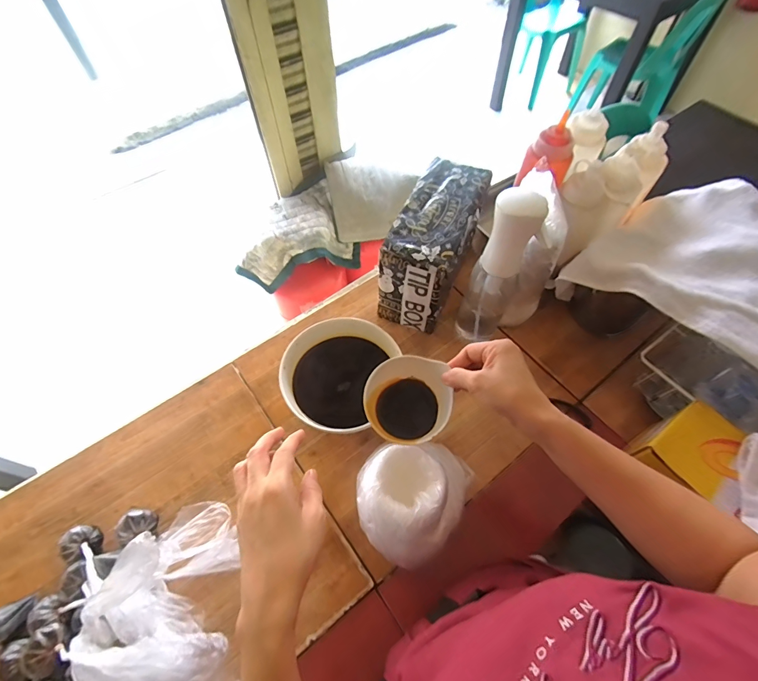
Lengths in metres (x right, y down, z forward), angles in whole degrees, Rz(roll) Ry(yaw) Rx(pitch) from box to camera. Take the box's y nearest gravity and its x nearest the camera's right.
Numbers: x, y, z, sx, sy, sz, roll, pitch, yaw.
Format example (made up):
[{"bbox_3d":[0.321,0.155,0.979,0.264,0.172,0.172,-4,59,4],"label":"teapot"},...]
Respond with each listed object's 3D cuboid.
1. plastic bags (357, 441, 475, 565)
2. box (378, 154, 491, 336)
[{"bbox_3d":[0.048,0.192,0.494,0.158,0.112,0.125,-41,67,-21],"label":"plastic bags"},{"bbox_3d":[0.092,-0.159,0.655,0.102,0.165,0.226,21,62,13],"label":"box"}]

